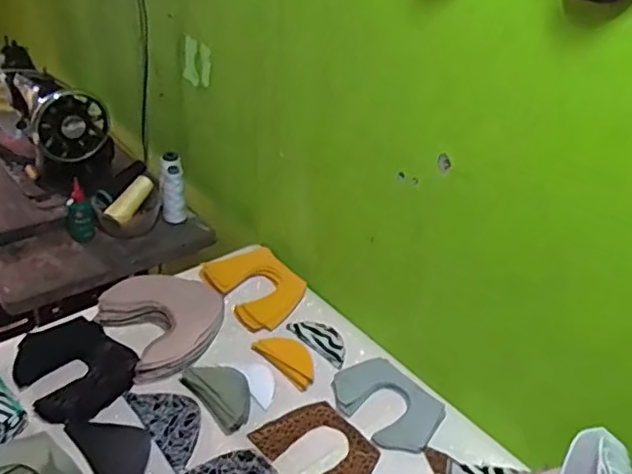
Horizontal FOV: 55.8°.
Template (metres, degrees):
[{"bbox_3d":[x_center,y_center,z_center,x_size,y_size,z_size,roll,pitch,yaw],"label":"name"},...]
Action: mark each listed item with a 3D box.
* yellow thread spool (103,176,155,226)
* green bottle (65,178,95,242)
[{"bbox_3d":[-0.351,-0.070,1.130,0.036,0.036,0.115,23,59,21],"label":"yellow thread spool"},{"bbox_3d":[-0.427,-0.045,1.078,0.037,0.109,0.039,15,35,11],"label":"green bottle"}]

